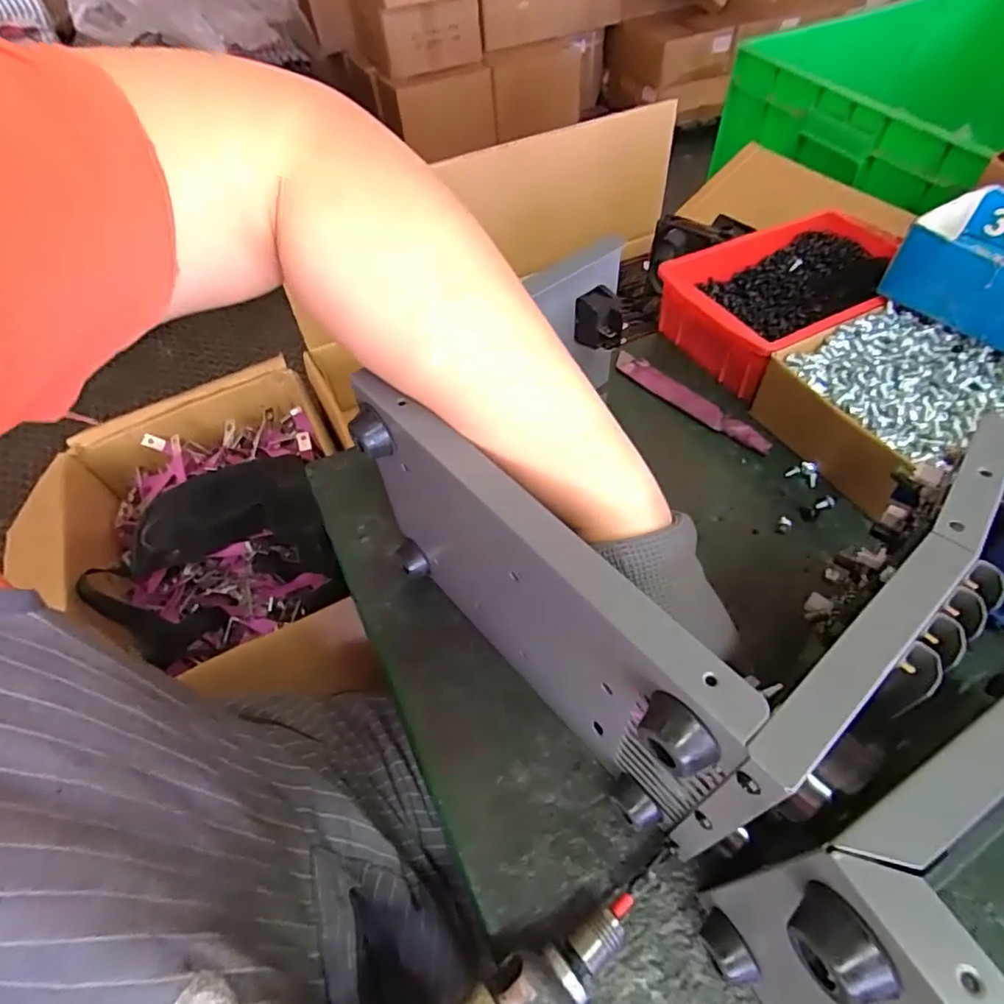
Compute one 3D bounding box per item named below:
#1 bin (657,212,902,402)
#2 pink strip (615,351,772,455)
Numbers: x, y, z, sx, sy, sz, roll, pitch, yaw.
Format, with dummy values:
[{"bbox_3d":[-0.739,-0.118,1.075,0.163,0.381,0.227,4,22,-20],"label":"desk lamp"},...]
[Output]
[{"bbox_3d":[0.241,-0.167,0.479,0.190,0.059,0.127,-24,54,-15],"label":"bin"},{"bbox_3d":[0.145,-0.078,0.447,0.019,0.006,0.138,-44,62,-9],"label":"pink strip"}]

